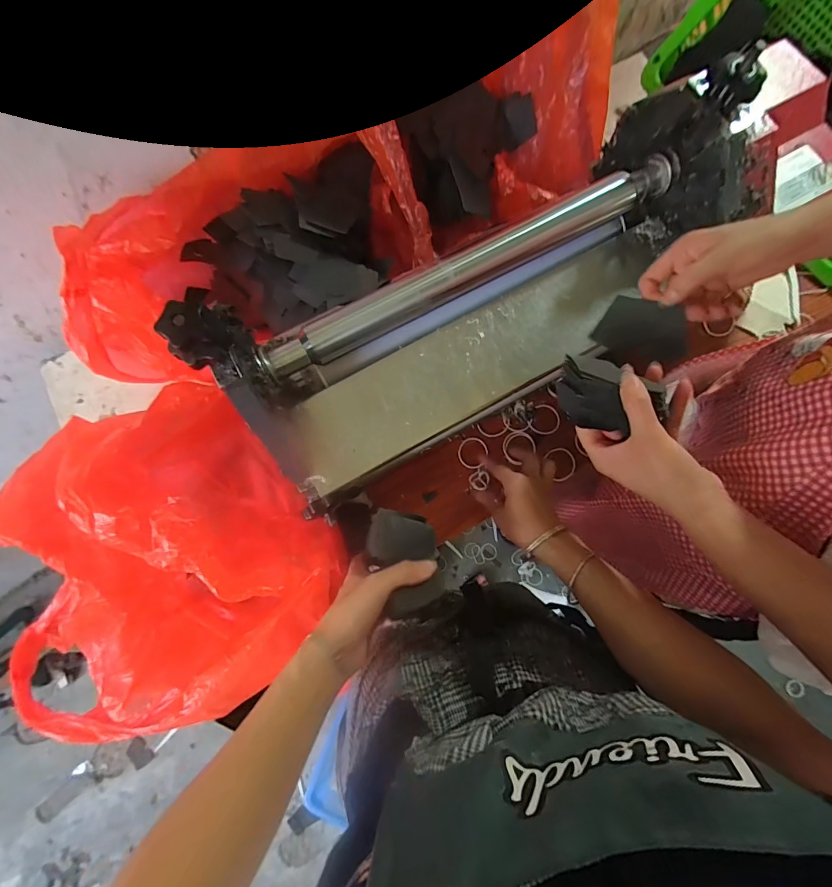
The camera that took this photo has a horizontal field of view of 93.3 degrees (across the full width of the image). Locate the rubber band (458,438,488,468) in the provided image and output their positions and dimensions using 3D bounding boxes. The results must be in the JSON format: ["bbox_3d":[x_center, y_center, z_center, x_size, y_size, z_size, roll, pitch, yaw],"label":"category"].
[{"bbox_3d":[0.083,0.012,0.582,0.041,0.004,0.045,0,77,1],"label":"rubber band"}]

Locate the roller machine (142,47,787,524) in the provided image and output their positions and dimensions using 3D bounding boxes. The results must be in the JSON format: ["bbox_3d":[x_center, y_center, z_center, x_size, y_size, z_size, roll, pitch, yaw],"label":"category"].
[{"bbox_3d":[0.082,-0.149,0.372,0.546,0.178,0.189,-35,79,-7],"label":"roller machine"}]

